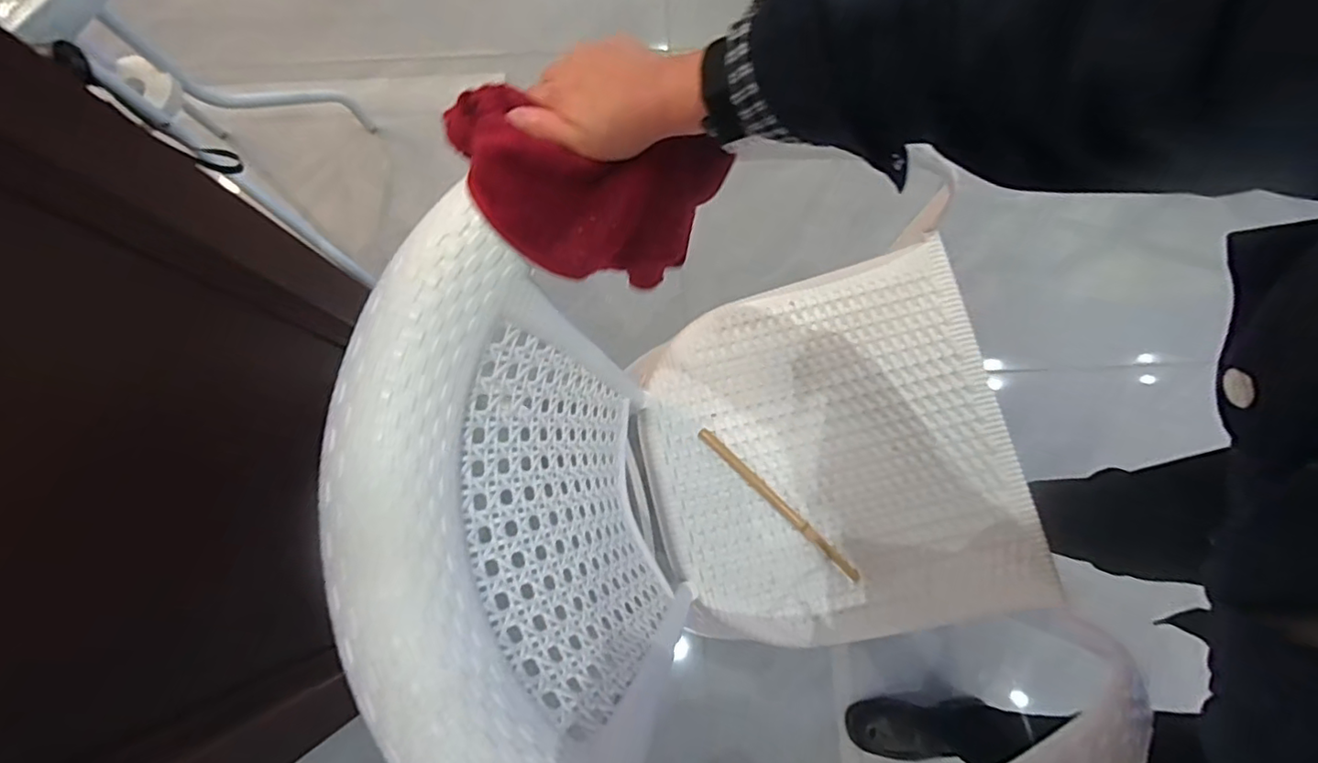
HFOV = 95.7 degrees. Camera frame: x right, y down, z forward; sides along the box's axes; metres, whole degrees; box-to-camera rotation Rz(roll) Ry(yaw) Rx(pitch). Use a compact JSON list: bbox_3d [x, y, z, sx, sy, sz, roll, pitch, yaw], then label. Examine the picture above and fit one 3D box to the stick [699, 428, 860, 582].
[{"bbox_3d":[0.142,0.145,0.716,0.245,0.011,0.016,43,82,7],"label":"stick"}]

